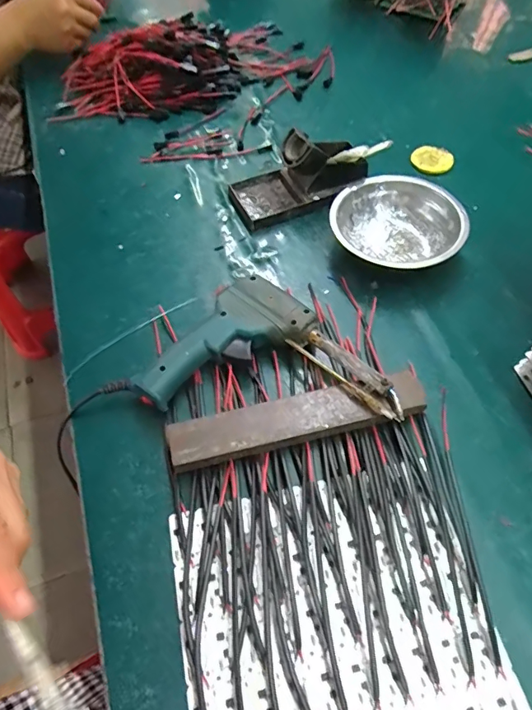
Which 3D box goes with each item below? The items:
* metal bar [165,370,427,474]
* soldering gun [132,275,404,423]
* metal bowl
[{"bbox_3d":[0.026,0.050,0.365,0.202,0.024,0.037,-14,59,-6],"label":"metal bar"},{"bbox_3d":[0.001,0.026,0.377,0.179,0.033,0.143,39,68,23],"label":"soldering gun"},{"bbox_3d":[0.133,-0.128,0.469,0.111,0.041,0.127,-40,64,-19],"label":"metal bowl"}]

